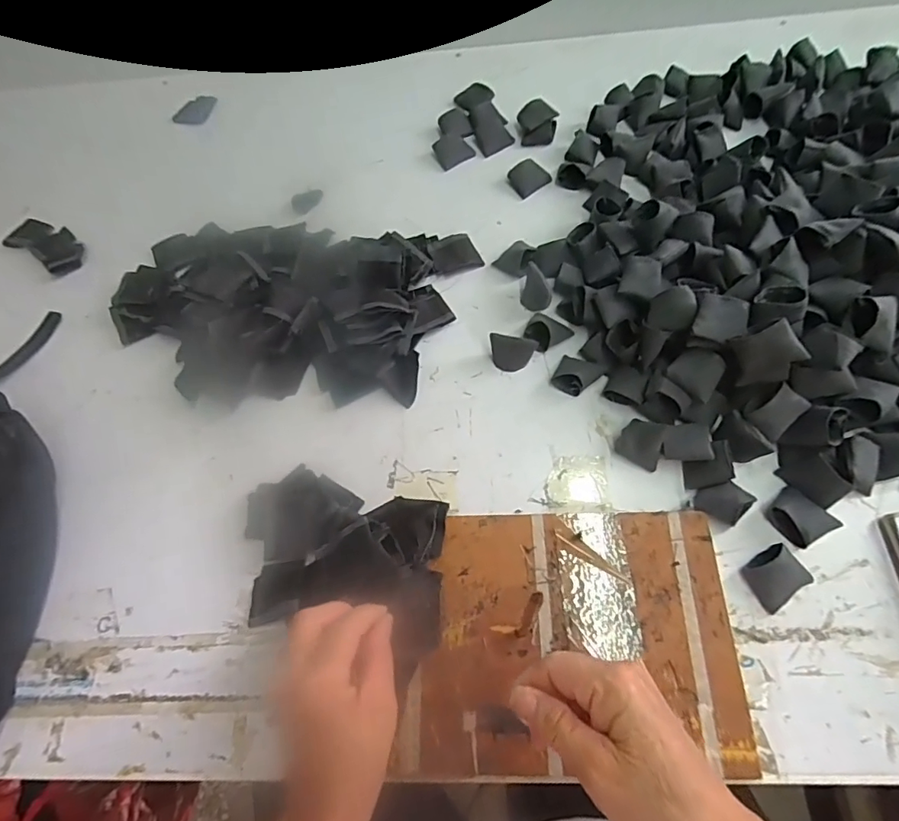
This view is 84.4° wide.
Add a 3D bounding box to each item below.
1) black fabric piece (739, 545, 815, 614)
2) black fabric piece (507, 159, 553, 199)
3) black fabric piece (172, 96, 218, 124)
[{"bbox_3d":[0.248,0.125,0.374,0.042,0.016,0.036,-34,66,-11],"label":"black fabric piece"},{"bbox_3d":[0.094,-0.275,0.583,0.048,0.015,0.038,-37,67,-12],"label":"black fabric piece"},{"bbox_3d":[-0.357,-0.424,0.699,0.048,0.004,0.057,10,69,5],"label":"black fabric piece"}]

